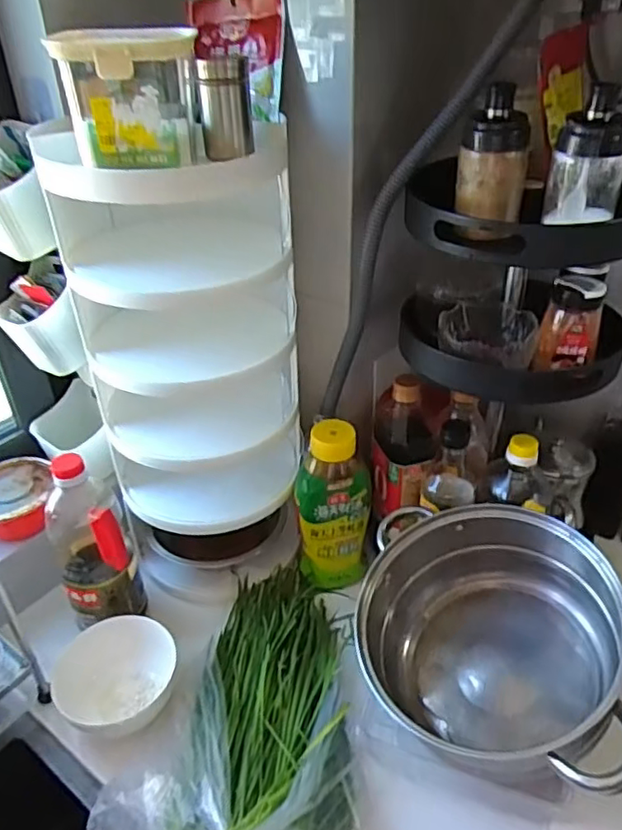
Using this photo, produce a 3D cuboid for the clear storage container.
[{"bbox_3d":[-0.146,-0.263,0.511,0.103,0.094,0.088,-7,35,-10],"label":"clear storage container"}]

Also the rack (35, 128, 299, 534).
[{"bbox_3d":[-0.140,-0.076,0.760,0.231,0.504,0.225,-5,34,-7],"label":"rack"}]

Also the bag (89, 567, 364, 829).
[{"bbox_3d":[-0.056,0.303,0.616,0.218,0.077,0.422,3,34,5],"label":"bag"}]

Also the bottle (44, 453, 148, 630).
[{"bbox_3d":[-0.251,0.147,0.703,0.081,0.227,0.077,-16,37,-22],"label":"bottle"}]

